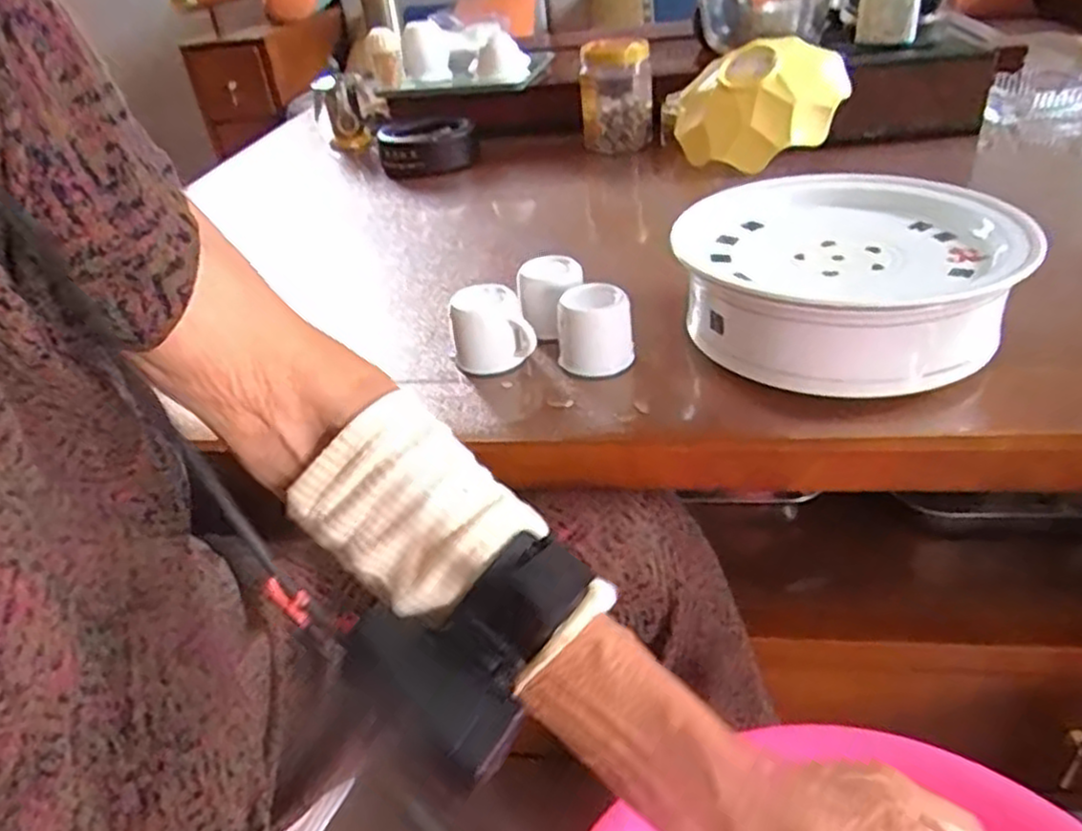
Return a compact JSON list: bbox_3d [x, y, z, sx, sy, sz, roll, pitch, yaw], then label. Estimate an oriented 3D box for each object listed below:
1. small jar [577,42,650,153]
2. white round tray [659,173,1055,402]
[{"bbox_3d":[0.100,-0.423,1.000,0.092,0.132,0.080,-1,35,10],"label":"small jar"},{"bbox_3d":[0.214,-0.099,0.530,0.204,0.067,0.221,-5,34,4],"label":"white round tray"}]

